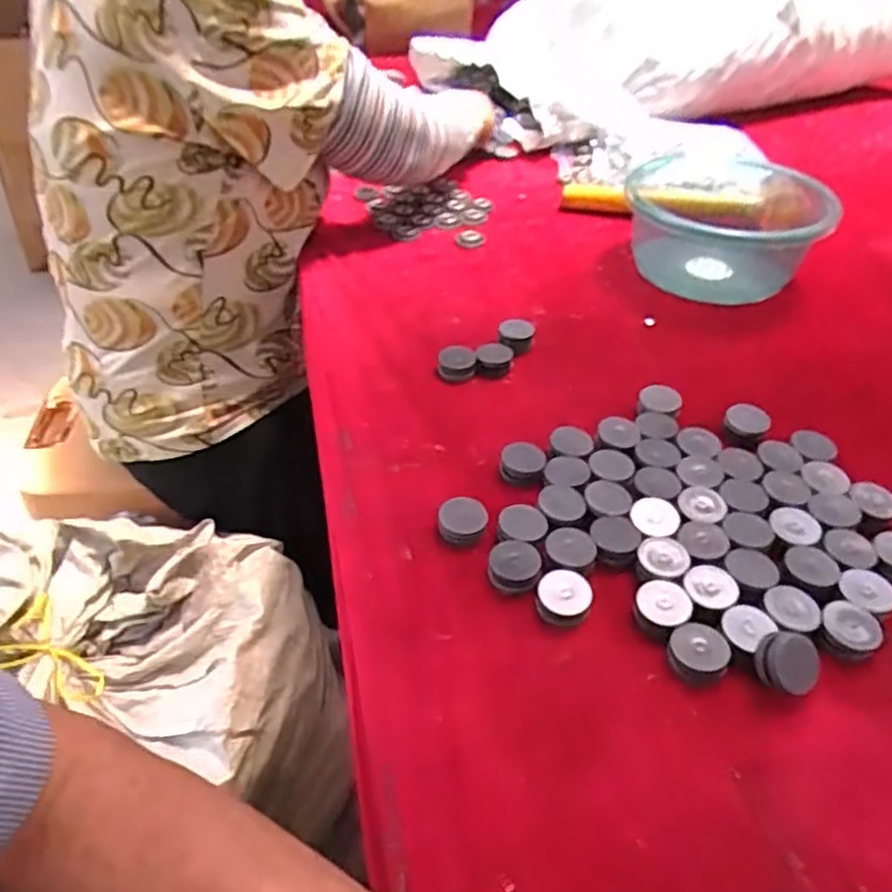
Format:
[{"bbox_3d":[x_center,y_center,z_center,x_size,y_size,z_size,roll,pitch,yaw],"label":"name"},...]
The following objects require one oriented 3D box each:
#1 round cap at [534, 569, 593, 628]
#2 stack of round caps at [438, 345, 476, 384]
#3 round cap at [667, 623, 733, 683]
[{"bbox_3d":[0.075,0.098,0.451,0.035,0.014,0.034,1,42,0],"label":"round cap"},{"bbox_3d":[0.010,-0.077,0.638,0.031,0.020,0.031,9,43,9],"label":"stack of round caps"},{"bbox_3d":[0.152,0.124,0.423,0.034,0.011,0.035,1,42,0],"label":"round cap"}]

